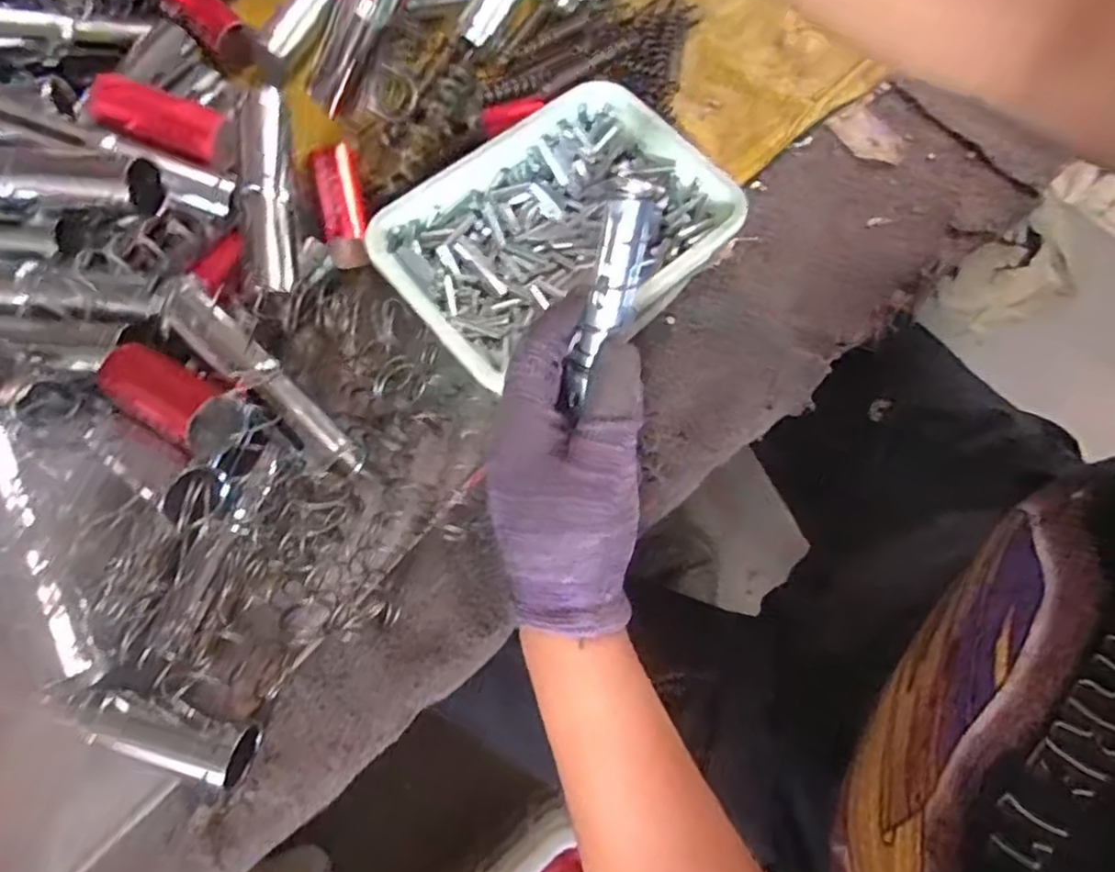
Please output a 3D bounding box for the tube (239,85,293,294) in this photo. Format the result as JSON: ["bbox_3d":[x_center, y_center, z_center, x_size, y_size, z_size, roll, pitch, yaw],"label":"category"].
[{"bbox_3d":[-0.150,-0.127,0.357,0.023,0.025,0.114,-6,71,-5],"label":"tube"}]

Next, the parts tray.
[{"bbox_3d":[-0.002,-0.107,0.380,0.175,0.045,0.139,-42,78,-15],"label":"parts tray"}]

